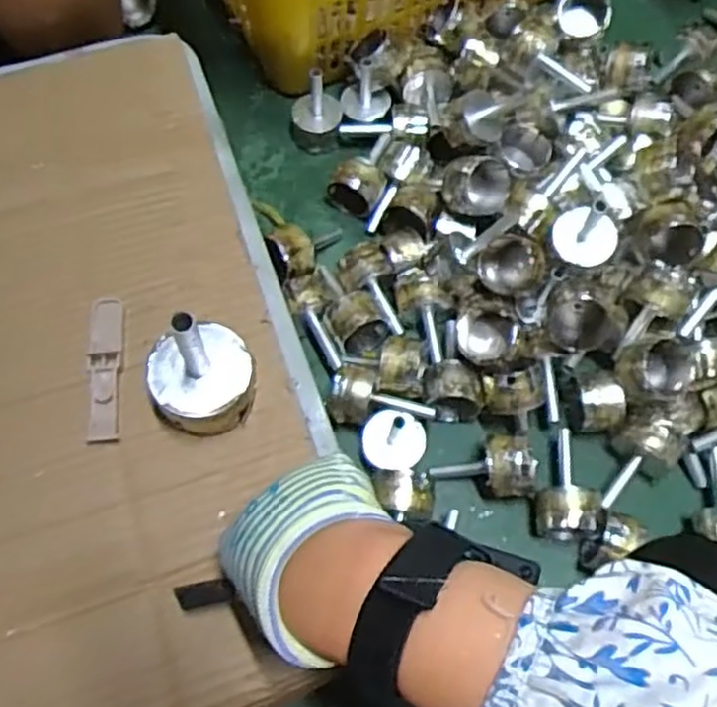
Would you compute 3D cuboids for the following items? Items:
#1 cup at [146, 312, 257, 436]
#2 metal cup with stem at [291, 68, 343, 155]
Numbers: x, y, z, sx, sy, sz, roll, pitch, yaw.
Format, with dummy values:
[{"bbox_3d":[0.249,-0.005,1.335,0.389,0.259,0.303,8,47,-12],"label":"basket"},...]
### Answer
[{"bbox_3d":[-0.095,0.008,0.426,0.065,0.105,0.058,-20,70,-9],"label":"cup"},{"bbox_3d":[-0.052,-0.307,0.896,0.061,0.124,0.061,0,68,-1],"label":"metal cup with stem"}]

